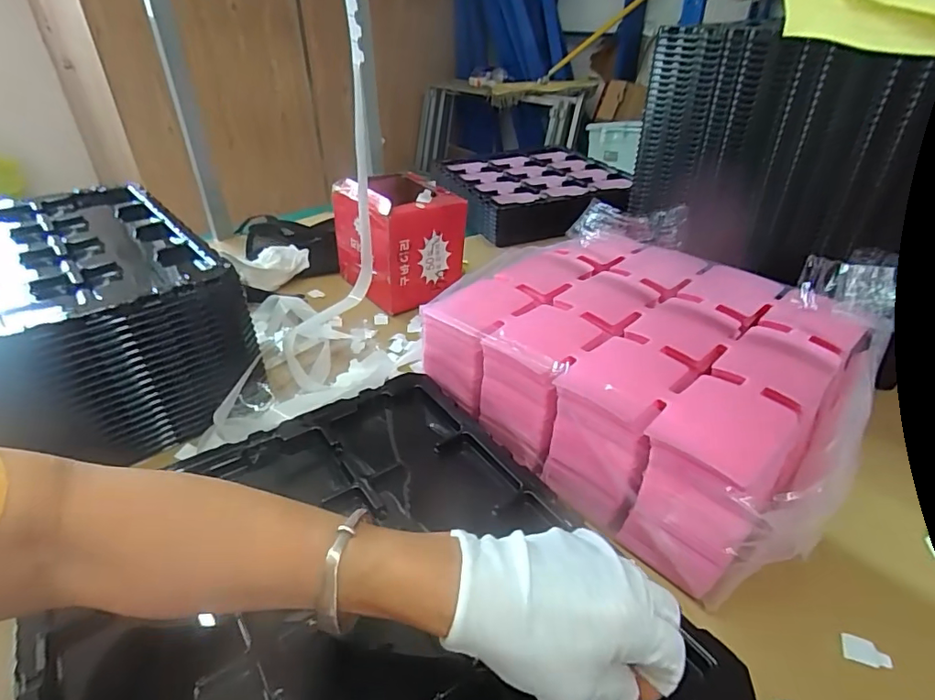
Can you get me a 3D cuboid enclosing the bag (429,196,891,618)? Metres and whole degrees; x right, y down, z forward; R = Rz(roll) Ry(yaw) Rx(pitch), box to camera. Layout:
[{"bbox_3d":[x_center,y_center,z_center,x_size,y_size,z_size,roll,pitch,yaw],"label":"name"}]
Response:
[{"bbox_3d":[0.167,0.011,0.485,0.295,0.124,0.355,-23,39,-30],"label":"bag"}]

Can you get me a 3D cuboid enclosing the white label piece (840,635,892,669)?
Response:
[{"bbox_3d":[0.261,0.198,0.335,0.028,0.004,0.016,13,47,14],"label":"white label piece"}]

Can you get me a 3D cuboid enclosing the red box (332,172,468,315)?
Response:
[{"bbox_3d":[-0.100,-0.161,0.752,0.121,0.153,0.161,-28,43,-35],"label":"red box"}]

